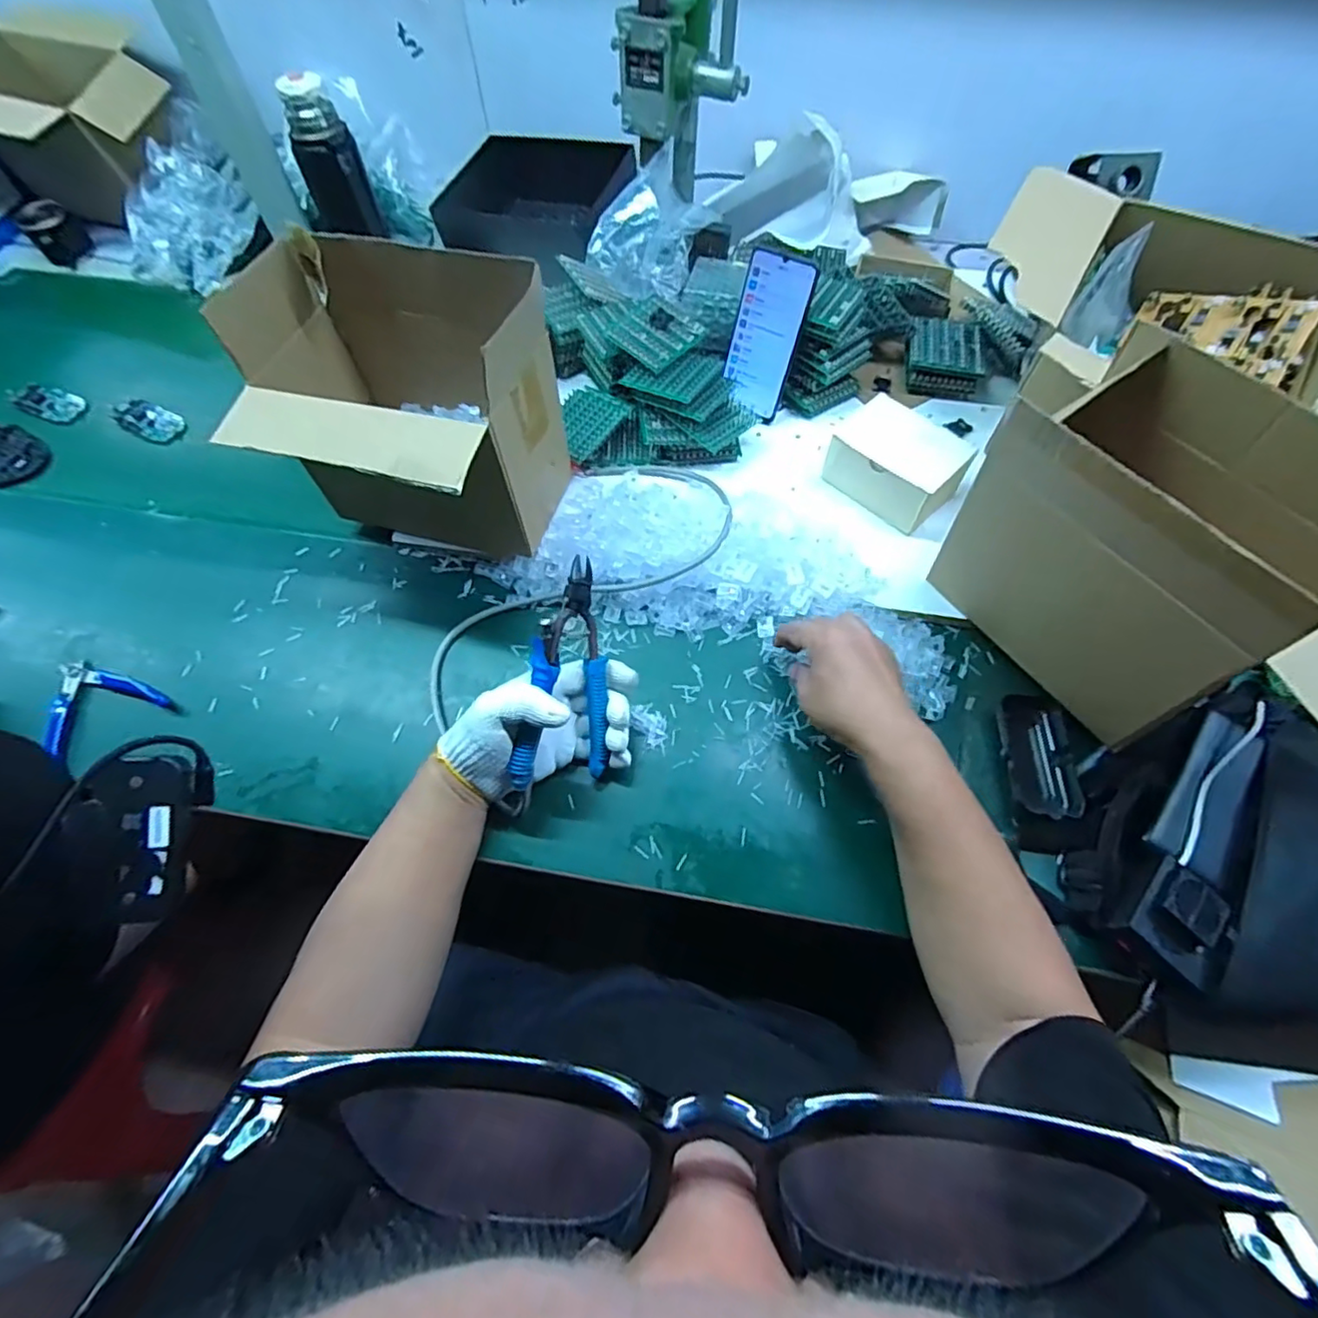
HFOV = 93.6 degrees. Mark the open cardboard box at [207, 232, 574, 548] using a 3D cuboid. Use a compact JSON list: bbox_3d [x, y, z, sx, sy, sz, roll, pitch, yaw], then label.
[{"bbox_3d":[-0.222,-0.232,0.589,0.232,0.226,0.245,15,65,8],"label":"open cardboard box"}]

